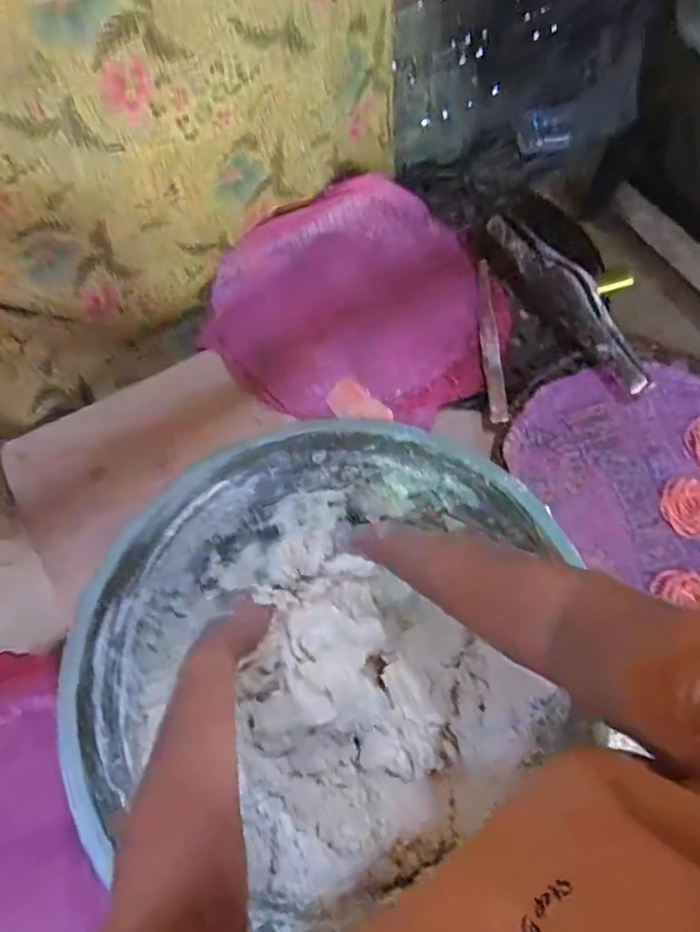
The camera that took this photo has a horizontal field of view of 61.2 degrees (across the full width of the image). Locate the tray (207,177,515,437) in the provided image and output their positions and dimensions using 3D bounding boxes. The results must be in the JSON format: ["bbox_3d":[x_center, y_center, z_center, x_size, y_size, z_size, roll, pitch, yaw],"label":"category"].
[{"bbox_3d":[0.019,-0.209,0.774,0.360,0.070,0.334,0,66,0],"label":"tray"}]

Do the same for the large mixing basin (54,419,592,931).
[{"bbox_3d":[-0.016,0.160,0.527,0.365,0.149,0.384,0,66,0],"label":"large mixing basin"}]

